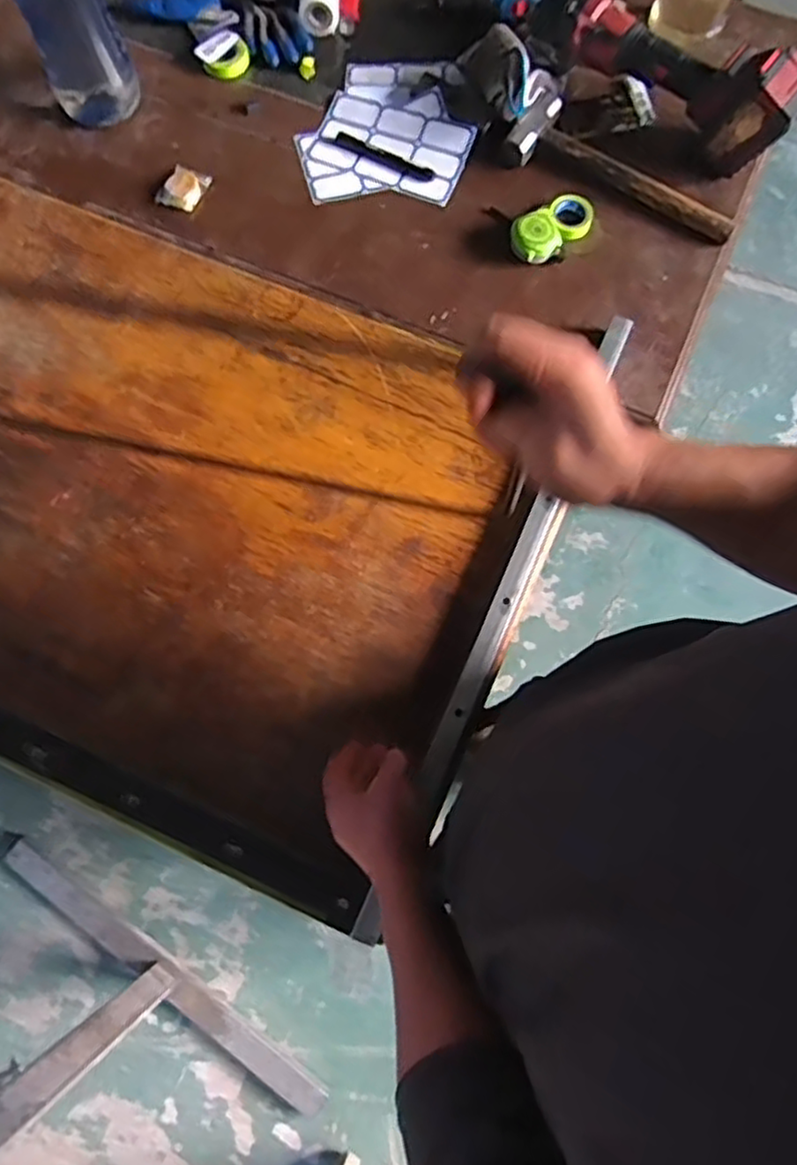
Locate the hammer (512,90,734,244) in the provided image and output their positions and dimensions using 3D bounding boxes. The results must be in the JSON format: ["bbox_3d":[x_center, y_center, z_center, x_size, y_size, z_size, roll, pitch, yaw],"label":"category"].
[{"bbox_3d":[0.291,-0.526,0.875,0.302,0.028,0.091,35,78,10],"label":"hammer"}]

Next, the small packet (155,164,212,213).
[{"bbox_3d":[-0.284,-0.521,0.906,0.051,0.019,0.061,28,77,8],"label":"small packet"}]

